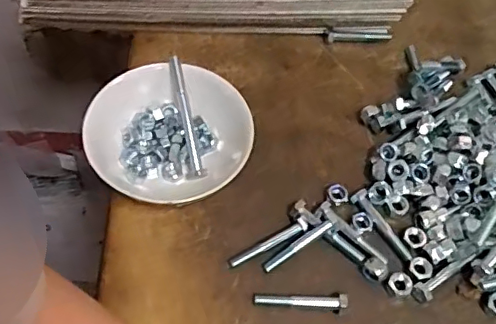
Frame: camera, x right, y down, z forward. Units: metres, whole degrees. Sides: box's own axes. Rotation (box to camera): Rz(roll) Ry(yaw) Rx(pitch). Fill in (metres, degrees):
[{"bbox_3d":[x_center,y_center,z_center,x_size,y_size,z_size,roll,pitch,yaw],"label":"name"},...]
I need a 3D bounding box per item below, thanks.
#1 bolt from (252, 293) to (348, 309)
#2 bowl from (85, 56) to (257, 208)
[{"bbox_3d":[0.040,0.105,0.429,0.071,0.014,0.012,5,57,-1],"label":"bolt"},{"bbox_3d":[-0.065,-0.016,0.473,0.132,0.066,0.122,12,58,4],"label":"bowl"}]

